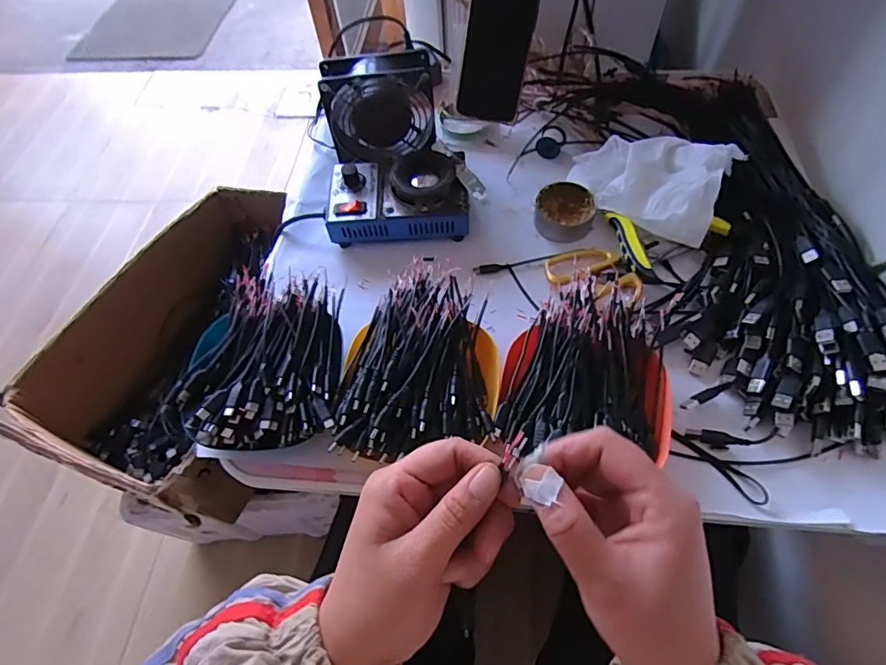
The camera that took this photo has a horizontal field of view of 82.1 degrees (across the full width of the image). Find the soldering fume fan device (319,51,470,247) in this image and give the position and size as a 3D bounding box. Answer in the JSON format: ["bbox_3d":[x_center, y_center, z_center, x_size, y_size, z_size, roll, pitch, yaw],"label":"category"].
[{"bbox_3d":[-0.058,-0.206,0.552,0.145,0.096,0.194,-9,60,-1],"label":"soldering fume fan device"}]

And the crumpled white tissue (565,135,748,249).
[{"bbox_3d":[0.223,-0.170,0.537,0.157,0.046,0.112,38,69,22],"label":"crumpled white tissue"}]

